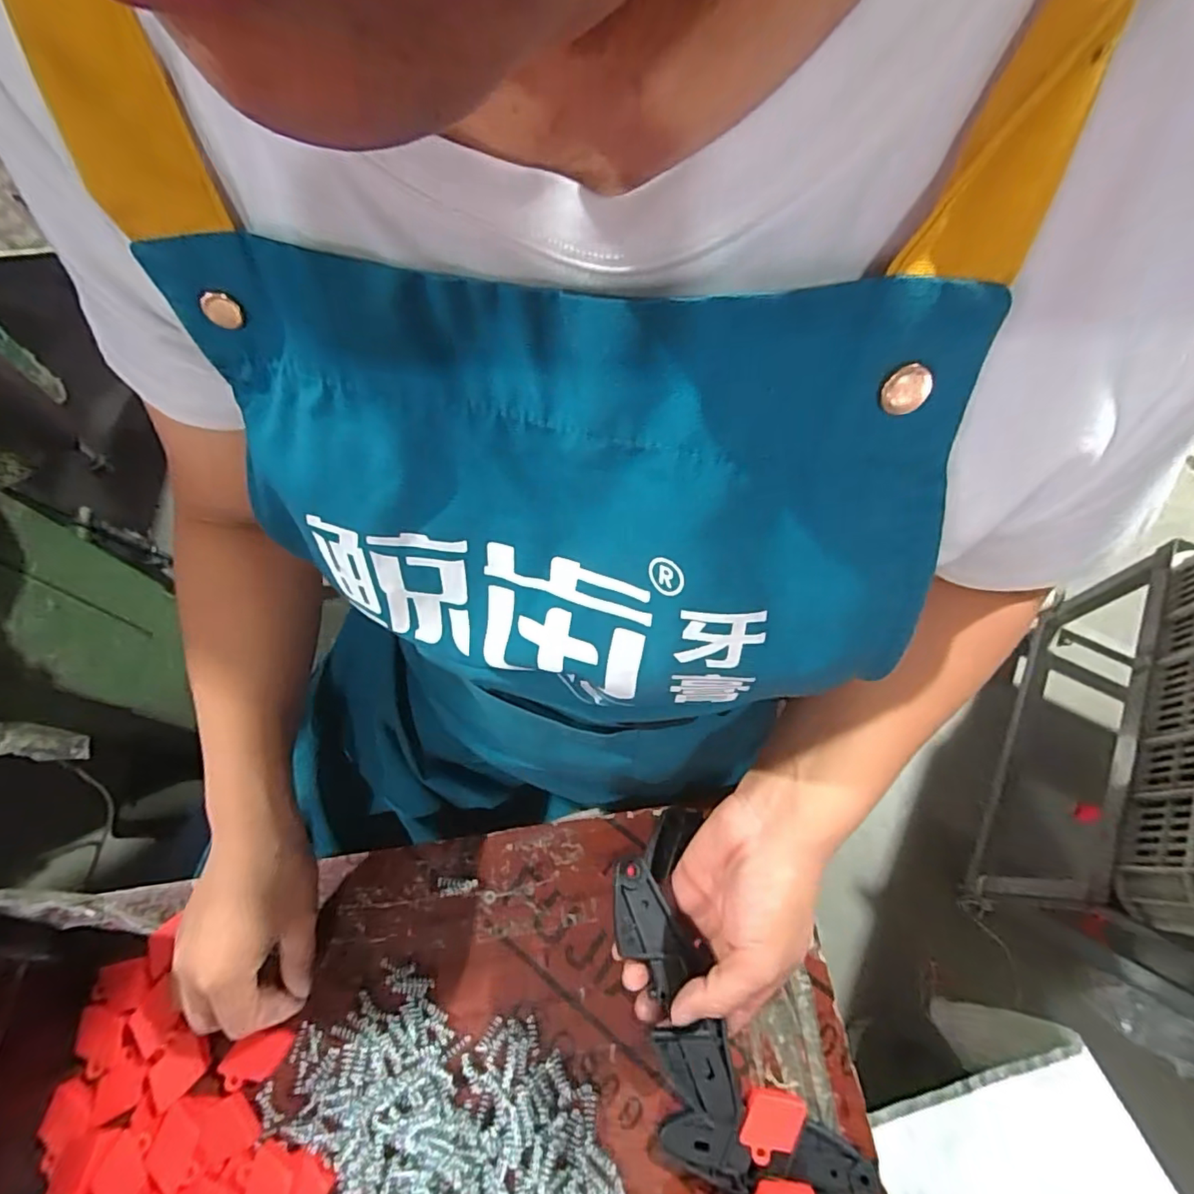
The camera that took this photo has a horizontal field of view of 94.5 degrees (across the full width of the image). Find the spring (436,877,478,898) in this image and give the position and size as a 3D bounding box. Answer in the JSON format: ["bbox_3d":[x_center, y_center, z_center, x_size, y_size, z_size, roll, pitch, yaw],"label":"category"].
[{"bbox_3d":[-0.103,0.214,0.405,0.028,0.009,0.013,4,65,4],"label":"spring"}]

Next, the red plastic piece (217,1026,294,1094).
[{"bbox_3d":[-0.224,0.305,0.365,0.044,0.008,0.024,-19,66,-7],"label":"red plastic piece"}]

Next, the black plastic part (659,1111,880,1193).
[{"bbox_3d":[0.105,0.341,0.337,0.128,0.012,0.035,7,66,5],"label":"black plastic part"}]

